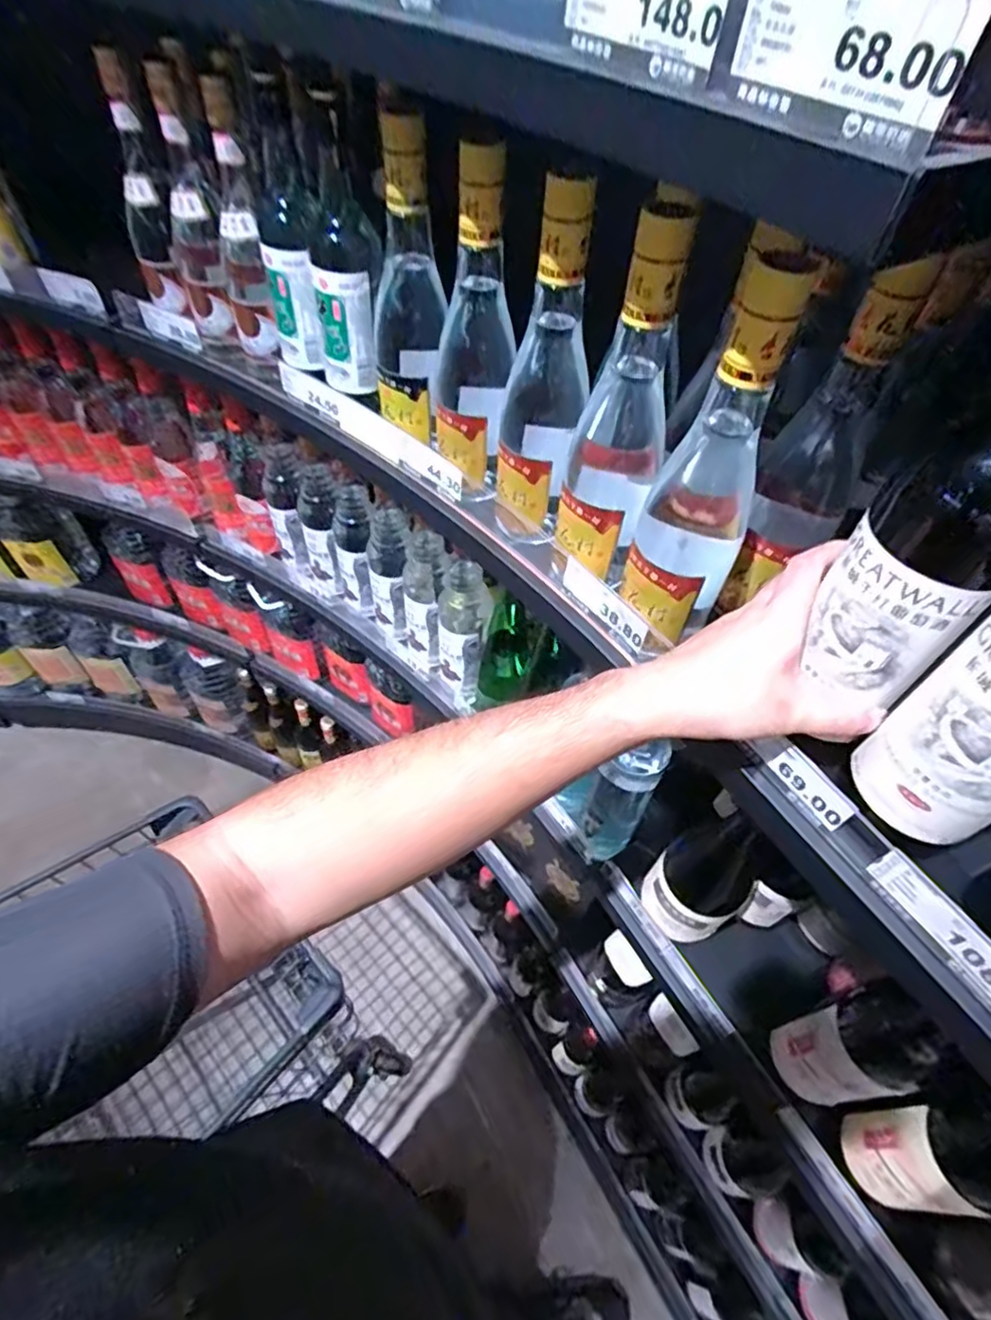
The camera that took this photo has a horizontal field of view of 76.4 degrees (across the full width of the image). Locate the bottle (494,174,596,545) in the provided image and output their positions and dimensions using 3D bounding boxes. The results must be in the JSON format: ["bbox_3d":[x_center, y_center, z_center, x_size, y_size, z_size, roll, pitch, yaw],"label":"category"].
[{"bbox_3d":[0.035,-0.200,0.474,0.061,0.261,0.063,10,52,4],"label":"bottle"}]

